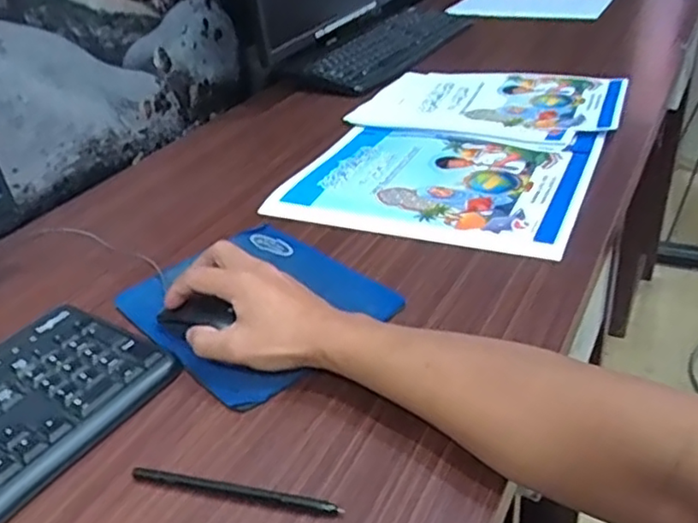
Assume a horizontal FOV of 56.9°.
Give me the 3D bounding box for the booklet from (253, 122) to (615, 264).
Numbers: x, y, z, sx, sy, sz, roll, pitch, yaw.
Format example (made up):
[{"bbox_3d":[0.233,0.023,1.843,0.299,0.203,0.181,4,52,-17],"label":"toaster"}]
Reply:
[{"bbox_3d":[0.094,-0.101,0.731,0.331,0.009,0.261,11,37,24],"label":"booklet"}]

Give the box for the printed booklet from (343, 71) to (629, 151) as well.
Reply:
[{"bbox_3d":[0.191,-0.224,0.891,0.338,0.018,0.225,10,36,22],"label":"printed booklet"}]

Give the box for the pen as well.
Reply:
[{"bbox_3d":[-0.071,0.141,0.395,0.138,0.010,0.007,5,35,15],"label":"pen"}]

